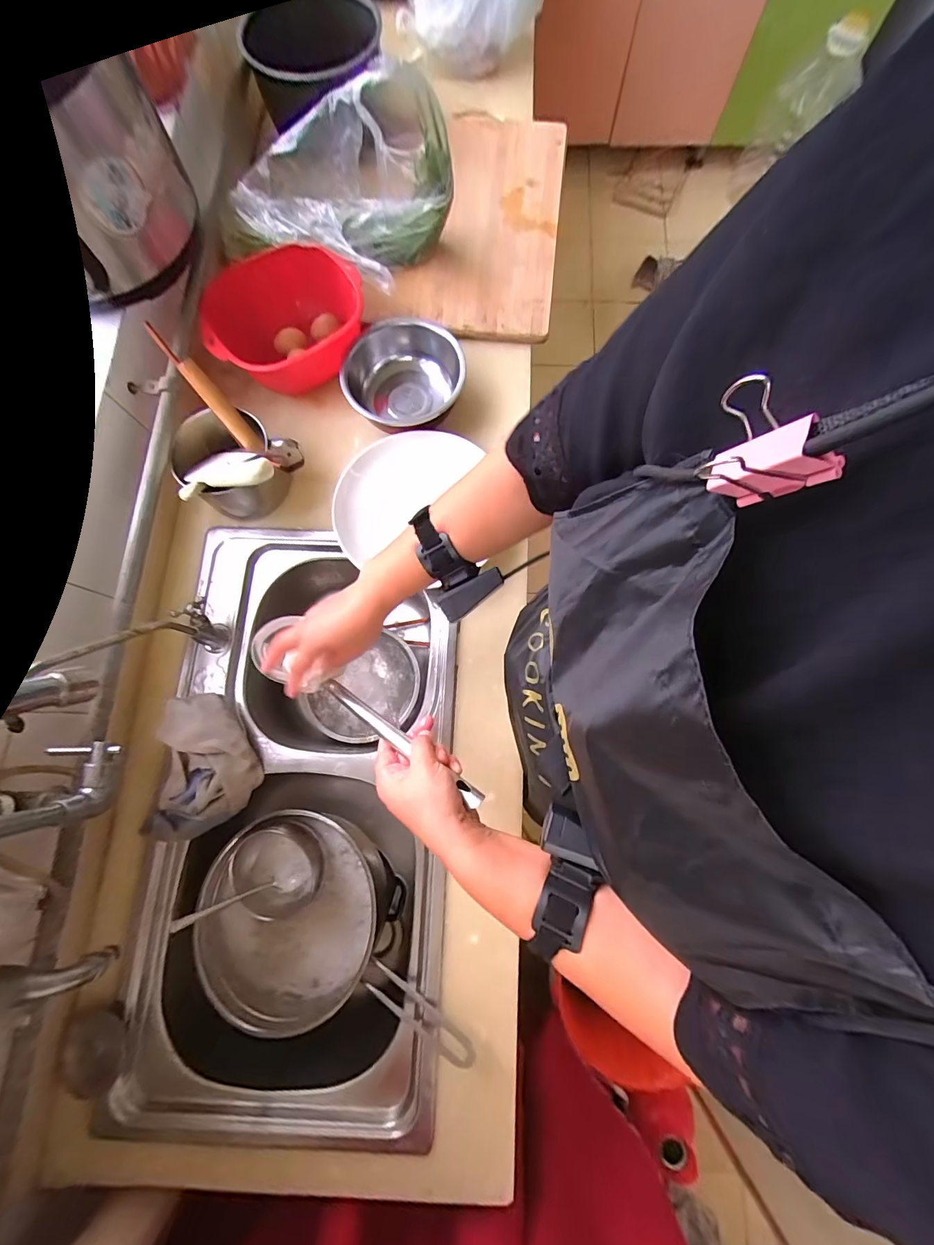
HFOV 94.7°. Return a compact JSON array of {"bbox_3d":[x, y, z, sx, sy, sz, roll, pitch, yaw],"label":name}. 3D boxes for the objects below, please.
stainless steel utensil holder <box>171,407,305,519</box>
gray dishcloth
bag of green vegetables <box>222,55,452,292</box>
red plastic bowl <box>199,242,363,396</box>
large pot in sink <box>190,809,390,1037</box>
[{"bbox_3d":[-0.337,-0.237,0.632,0.124,0.101,0.144,43,82,10],"label":"stainless steel utensil holder"},{"bbox_3d":[-0.336,0.191,0.565,0.110,0.079,0.179,7,77,3],"label":"gray dishcloth"},{"bbox_3d":[-0.213,-0.656,0.631,0.332,0.210,0.187,34,80,8],"label":"bag of green vegetables"},{"bbox_3d":[-0.276,-0.480,0.692,0.221,0.111,0.221,0,77,1],"label":"red plastic bowl"},{"bbox_3d":[-0.237,0.397,0.606,0.231,0.107,0.244,0,77,1],"label":"large pot in sink"}]

